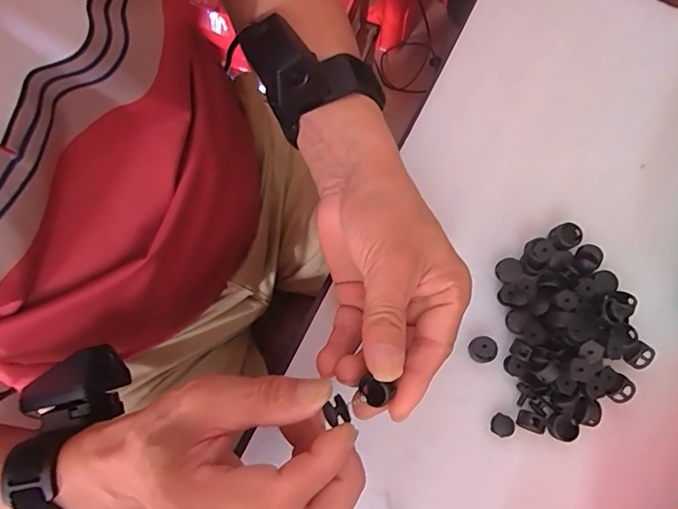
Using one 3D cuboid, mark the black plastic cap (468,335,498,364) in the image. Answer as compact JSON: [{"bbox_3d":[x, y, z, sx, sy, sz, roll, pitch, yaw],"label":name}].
[{"bbox_3d":[0.093,0.063,0.308,0.017,0.014,0.017,0,75,-1],"label":"black plastic cap"}]

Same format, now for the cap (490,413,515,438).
[{"bbox_3d":[0.105,0.110,0.300,0.012,0.009,0.013,0,75,-1],"label":"cap"}]

